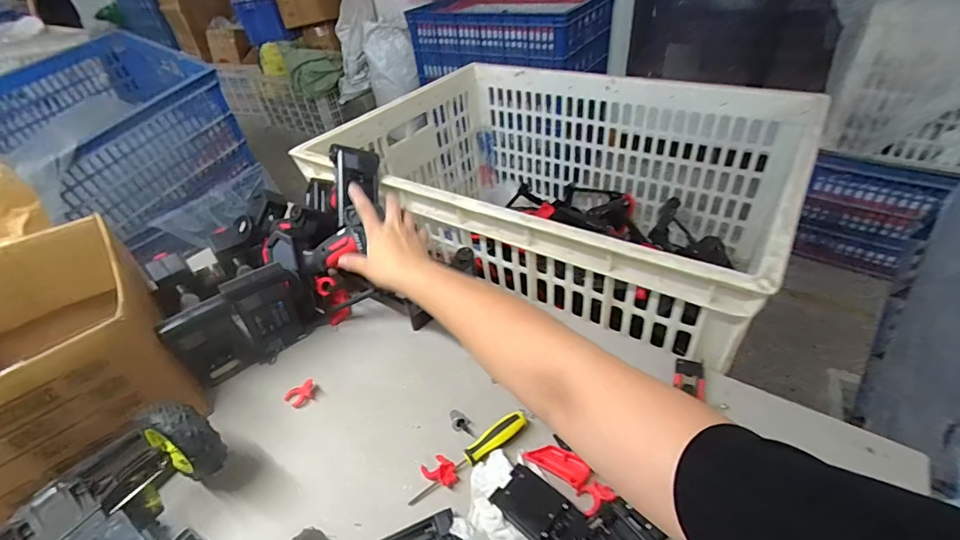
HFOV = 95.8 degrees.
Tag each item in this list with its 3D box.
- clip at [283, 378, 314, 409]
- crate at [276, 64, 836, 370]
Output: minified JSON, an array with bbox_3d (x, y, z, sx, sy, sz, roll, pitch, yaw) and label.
[{"bbox_3d":[-0.238,0.165,0.571,0.038,0.023,0.025,-17,40,-12],"label":"clip"},{"bbox_3d":[0.163,-0.147,0.938,0.798,0.353,0.631,20,46,29],"label":"crate"}]

